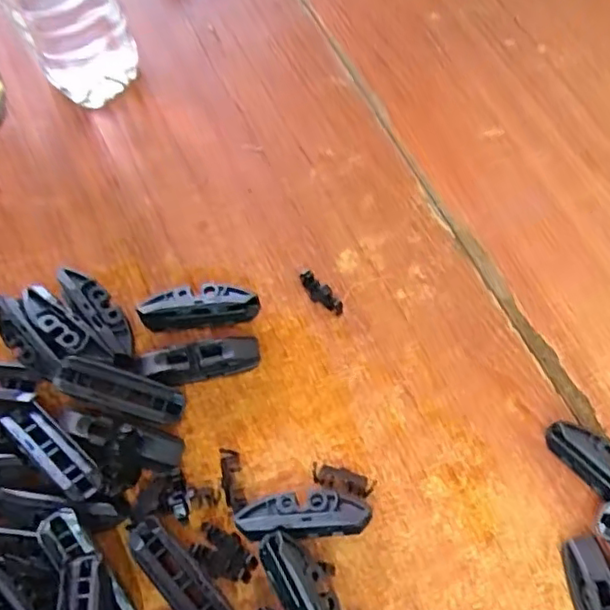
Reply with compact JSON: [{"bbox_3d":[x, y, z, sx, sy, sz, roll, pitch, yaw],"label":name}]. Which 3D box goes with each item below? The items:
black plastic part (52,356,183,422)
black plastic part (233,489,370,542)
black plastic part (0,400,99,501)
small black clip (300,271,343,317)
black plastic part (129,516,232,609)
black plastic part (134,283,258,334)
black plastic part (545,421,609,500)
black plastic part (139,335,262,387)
[{"bbox_3d":[-0.106,0.049,0.355,0.073,0.007,0.022,18,69,-6],"label":"black plastic part"},{"bbox_3d":[-0.001,0.113,0.334,0.070,0.021,0.023,-5,70,0],"label":"black plastic part"},{"bbox_3d":[-0.139,0.079,0.341,0.070,0.013,0.020,37,75,14],"label":"black plastic part"},{"bbox_3d":[0.010,-0.007,0.385,0.034,0.009,0.012,40,76,15],"label":"small black clip"},{"bbox_3d":[-0.065,0.144,0.326,0.074,0.013,0.020,43,77,16],"label":"black plastic part"},{"bbox_3d":[-0.064,0.001,0.379,0.070,0.020,0.022,-6,70,0],"label":"black plastic part"},{"bbox_3d":[0.165,0.090,0.338,0.022,0.019,0.069,-42,74,-12],"label":"black plastic part"},{"bbox_3d":[-0.061,0.033,0.365,0.068,0.022,0.018,-10,70,-1],"label":"black plastic part"}]

